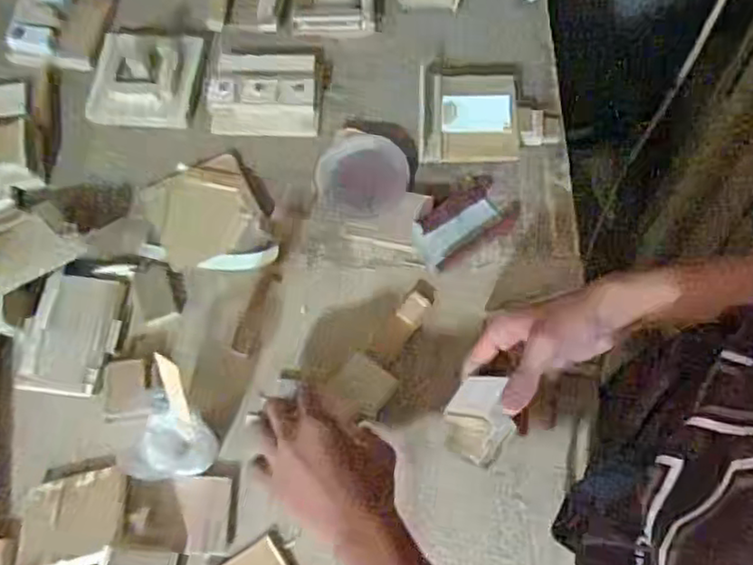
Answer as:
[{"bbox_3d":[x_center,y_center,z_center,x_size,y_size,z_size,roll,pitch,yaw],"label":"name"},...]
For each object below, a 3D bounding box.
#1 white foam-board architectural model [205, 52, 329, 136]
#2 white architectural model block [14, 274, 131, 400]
[{"bbox_3d":[-0.122,-0.215,0.731,0.126,0.027,0.106,5,68,3],"label":"white foam-board architectural model"},{"bbox_3d":[-0.291,0.047,0.637,0.079,0.011,0.115,6,68,3],"label":"white architectural model block"}]

